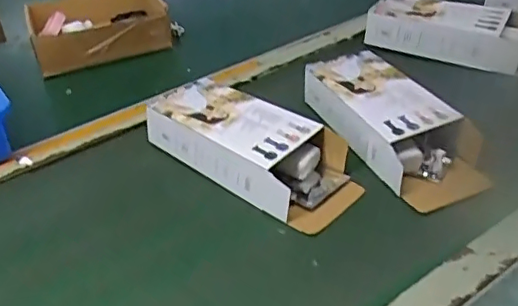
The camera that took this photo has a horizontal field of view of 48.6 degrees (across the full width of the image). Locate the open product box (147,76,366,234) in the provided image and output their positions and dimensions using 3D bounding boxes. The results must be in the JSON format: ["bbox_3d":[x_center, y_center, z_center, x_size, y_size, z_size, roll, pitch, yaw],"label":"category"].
[{"bbox_3d":[-0.007,-0.008,0.651,0.250,0.056,0.109,24,45,33],"label":"open product box"}]

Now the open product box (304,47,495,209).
[{"bbox_3d":[0.159,-0.038,0.674,0.111,0.053,0.259,-18,38,-17],"label":"open product box"}]

